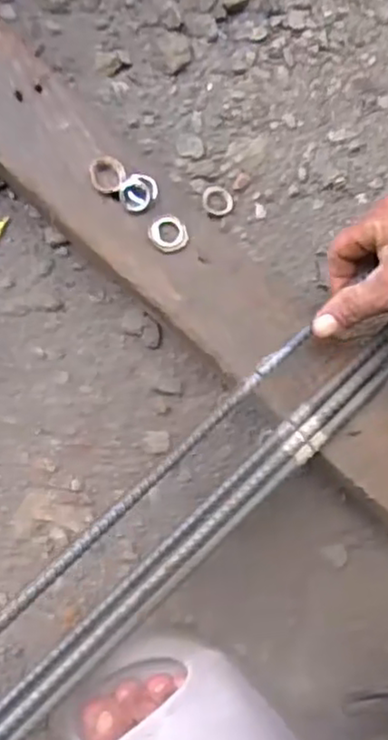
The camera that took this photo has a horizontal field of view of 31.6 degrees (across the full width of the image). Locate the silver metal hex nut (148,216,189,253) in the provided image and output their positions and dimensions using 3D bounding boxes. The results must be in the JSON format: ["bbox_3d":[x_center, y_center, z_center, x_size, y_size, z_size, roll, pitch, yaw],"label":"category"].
[{"bbox_3d":[-0.018,-0.099,0.499,0.027,0.005,0.026,43,80,-3],"label":"silver metal hex nut"}]

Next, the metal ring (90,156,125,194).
[{"bbox_3d":[-0.062,-0.141,0.492,0.025,0.007,0.025,0,93,-7],"label":"metal ring"}]

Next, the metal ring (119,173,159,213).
[{"bbox_3d":[-0.040,-0.128,0.497,0.028,0.013,0.023,-44,92,-11],"label":"metal ring"}]

